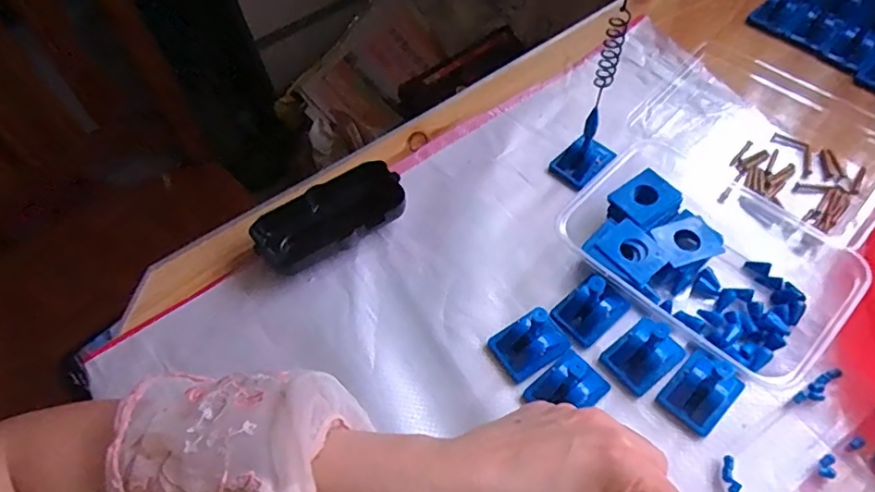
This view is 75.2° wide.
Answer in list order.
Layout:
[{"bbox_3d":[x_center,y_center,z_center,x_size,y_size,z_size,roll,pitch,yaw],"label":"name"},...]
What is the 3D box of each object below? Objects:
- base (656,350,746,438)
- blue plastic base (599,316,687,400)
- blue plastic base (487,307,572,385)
[{"bbox_3d":[0.159,0.085,0.338,0.043,0.020,0.034,-41,63,-19],"label":"base"},{"bbox_3d":[0.128,0.064,0.349,0.042,0.024,0.035,-36,62,-16],"label":"blue plastic base"},{"bbox_3d":[0.058,0.055,0.351,0.044,0.042,0.035,-28,60,-12],"label":"blue plastic base"}]

